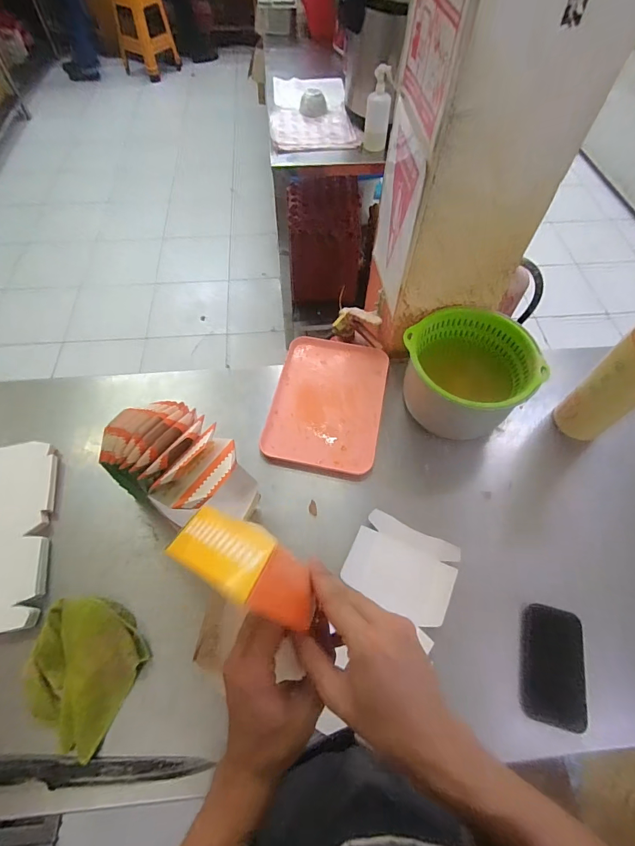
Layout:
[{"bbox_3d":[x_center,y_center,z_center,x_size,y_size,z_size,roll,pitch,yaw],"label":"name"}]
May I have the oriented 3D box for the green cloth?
[{"bbox_3d":[-0.334,0.339,0.560,0.153,0.059,0.169,21,61,11],"label":"green cloth"}]

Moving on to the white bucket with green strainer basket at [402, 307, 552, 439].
[{"bbox_3d":[0.283,-0.088,0.783,0.218,0.157,0.226,1,60,-1],"label":"white bucket with green strainer basket"}]

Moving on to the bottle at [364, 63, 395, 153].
[{"bbox_3d":[0.194,-0.991,1.278,0.071,0.203,0.065,1,60,-1],"label":"bottle"}]

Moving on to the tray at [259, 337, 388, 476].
[{"bbox_3d":[0.022,-0.050,0.811,0.216,0.021,0.300,11,60,5],"label":"tray"}]

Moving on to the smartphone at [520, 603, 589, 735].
[{"bbox_3d":[0.344,0.352,0.586,0.084,0.007,0.150,8,64,17],"label":"smartphone"}]

